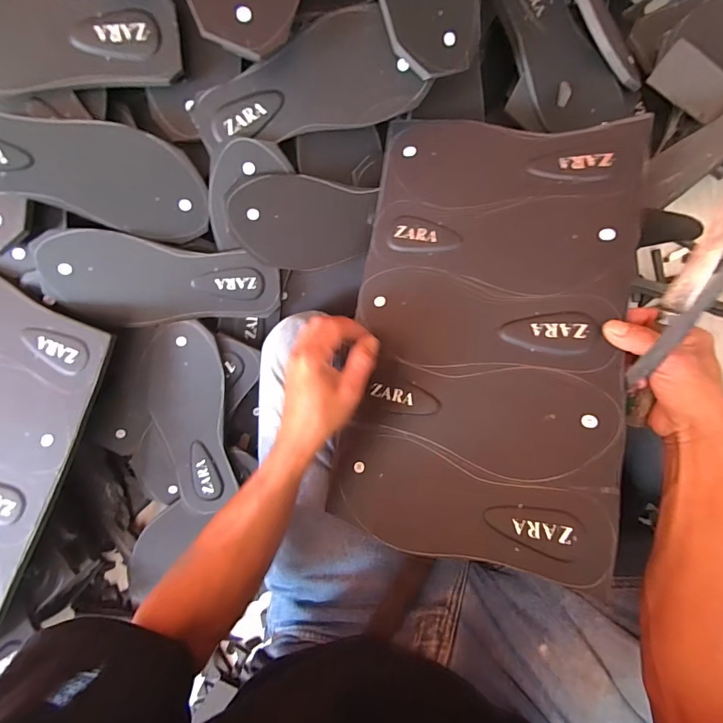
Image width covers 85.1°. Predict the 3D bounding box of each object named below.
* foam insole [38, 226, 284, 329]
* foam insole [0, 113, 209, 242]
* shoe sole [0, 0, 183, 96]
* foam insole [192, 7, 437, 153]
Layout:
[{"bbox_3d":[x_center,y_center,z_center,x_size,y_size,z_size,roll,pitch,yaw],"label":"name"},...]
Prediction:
[{"bbox_3d":[-0.220,-0.086,0.452,0.242,0.015,0.099,5,117,-12],"label":"foam insole"},{"bbox_3d":[-0.281,-0.189,0.384,0.242,0.013,0.095,7,120,-27],"label":"foam insole"},{"bbox_3d":[-0.299,-0.303,0.366,0.240,0.011,0.104,4,110,-11],"label":"shoe sole"},{"bbox_3d":[-0.054,-0.293,0.424,0.246,0.014,0.100,-19,115,-1],"label":"foam insole"}]

